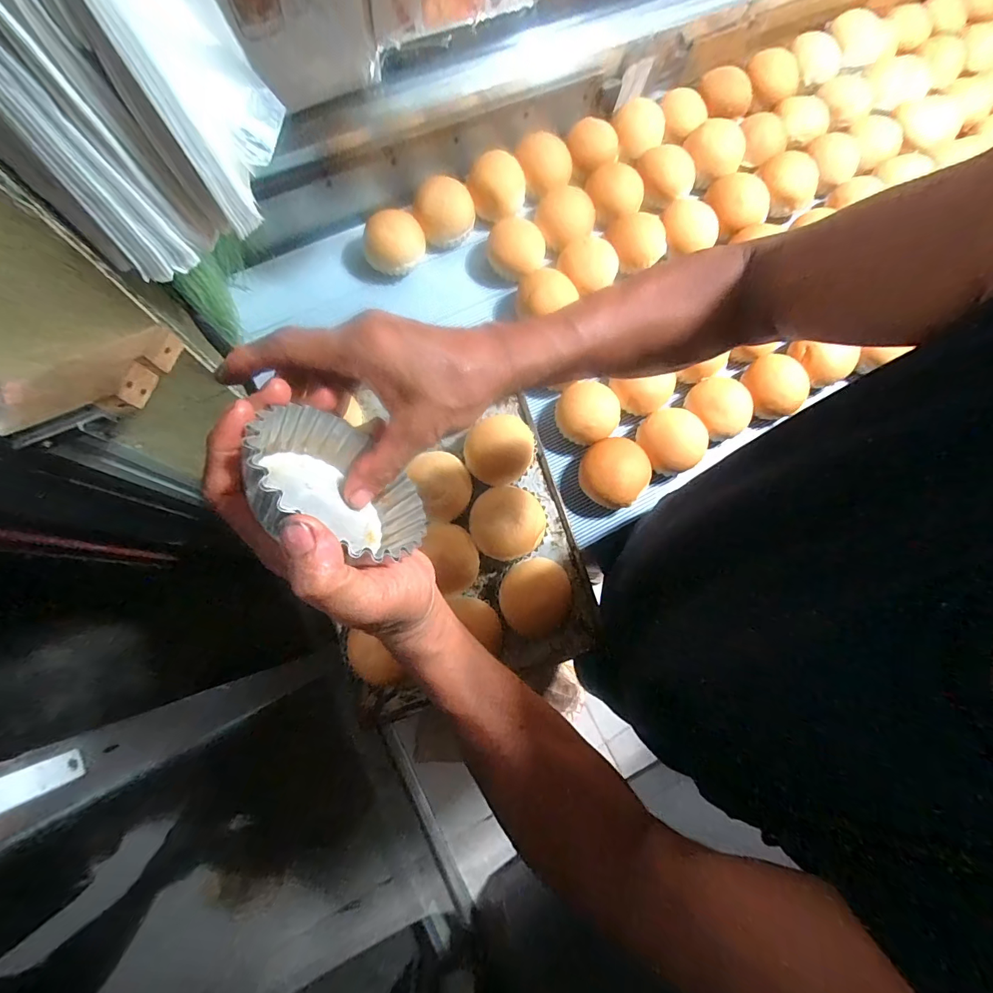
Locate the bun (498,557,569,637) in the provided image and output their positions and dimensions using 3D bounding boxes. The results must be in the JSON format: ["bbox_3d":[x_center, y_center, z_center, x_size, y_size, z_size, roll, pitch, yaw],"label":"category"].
[{"bbox_3d":[0.051,0.129,0.568,0.088,0.038,0.092,16,69,5],"label":"bun"}]

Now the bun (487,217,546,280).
[{"bbox_3d":[0.031,-0.375,0.663,0.073,0.052,0.078,1,68,-1],"label":"bun"}]

